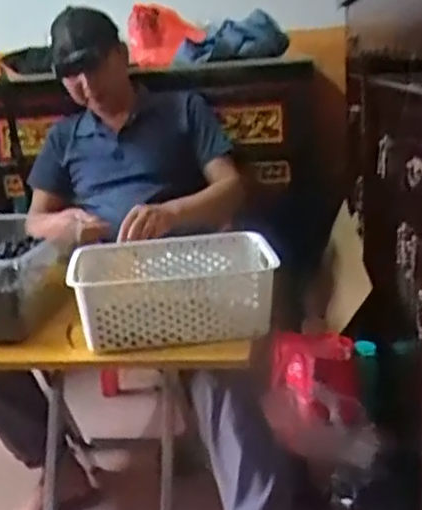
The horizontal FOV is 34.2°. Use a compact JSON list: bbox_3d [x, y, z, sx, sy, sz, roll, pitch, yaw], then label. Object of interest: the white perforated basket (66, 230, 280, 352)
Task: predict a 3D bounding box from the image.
[{"bbox_3d":[-0.057,0.051,1.074,0.300,0.110,0.211,-5,16,-2],"label":"white perforated basket"}]

